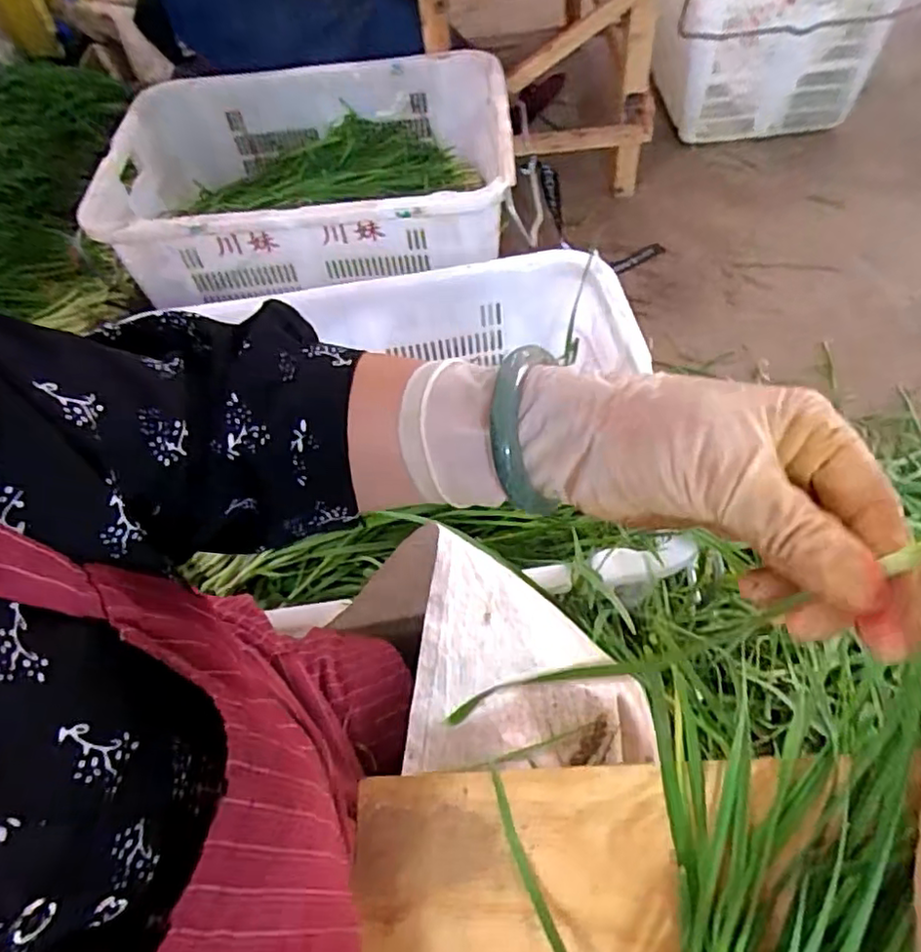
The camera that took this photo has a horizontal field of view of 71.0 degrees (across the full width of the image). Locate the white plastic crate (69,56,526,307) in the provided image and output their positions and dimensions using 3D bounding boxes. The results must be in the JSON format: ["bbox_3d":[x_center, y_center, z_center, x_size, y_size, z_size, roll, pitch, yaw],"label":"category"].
[{"bbox_3d":[-0.262,-0.507,1.091,0.657,0.208,0.446,-7,56,0],"label":"white plastic crate"}]

